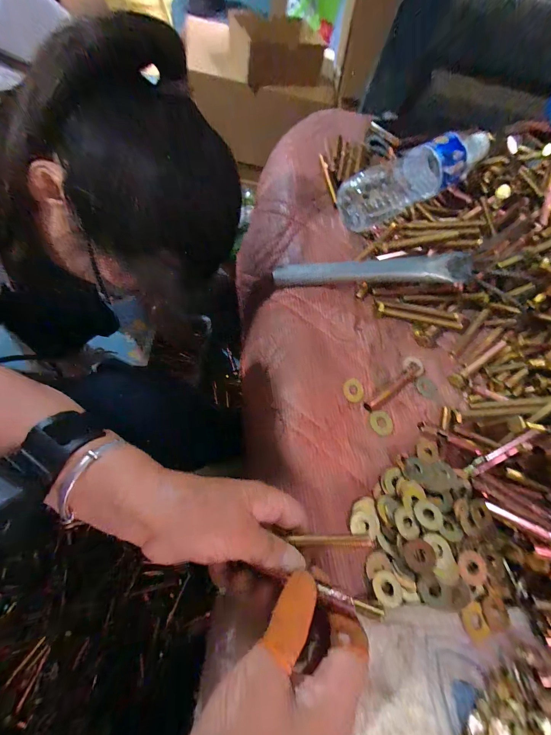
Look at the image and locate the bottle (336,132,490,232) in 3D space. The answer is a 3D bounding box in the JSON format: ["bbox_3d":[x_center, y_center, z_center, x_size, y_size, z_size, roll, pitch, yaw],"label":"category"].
[{"bbox_3d":[0.188,-0.254,0.391,0.217,0.063,0.065,-24,70,-17],"label":"bottle"}]

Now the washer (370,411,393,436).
[{"bbox_3d":[0.108,0.056,0.302,0.023,0.004,0.024,4,65,-9],"label":"washer"}]

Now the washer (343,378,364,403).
[{"bbox_3d":[0.082,0.024,0.311,0.024,0.005,0.025,4,65,-9],"label":"washer"}]

